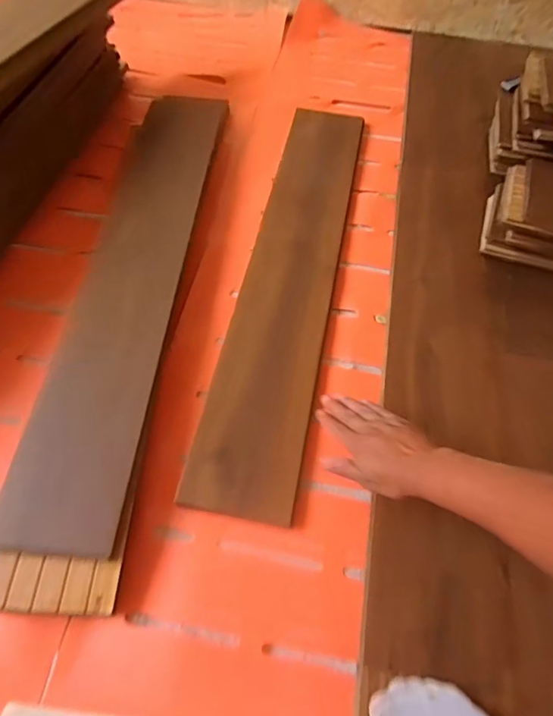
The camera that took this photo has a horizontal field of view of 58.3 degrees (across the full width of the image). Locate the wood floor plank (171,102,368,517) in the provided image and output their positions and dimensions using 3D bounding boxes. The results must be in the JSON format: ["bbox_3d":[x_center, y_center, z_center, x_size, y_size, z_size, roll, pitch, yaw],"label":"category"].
[{"bbox_3d":[0.026,-0.159,0.856,0.163,0.014,0.858,10,60,5],"label":"wood floor plank"}]

